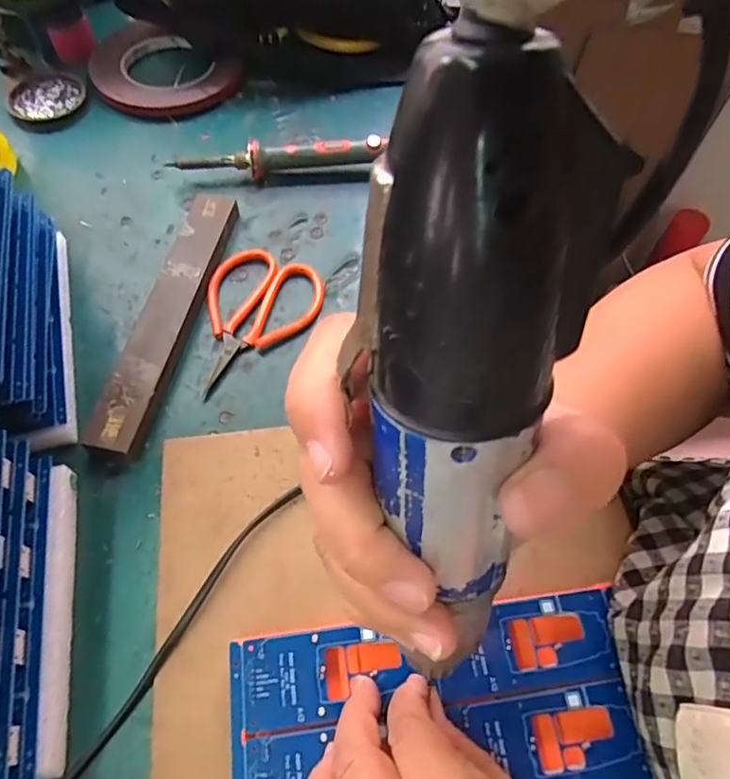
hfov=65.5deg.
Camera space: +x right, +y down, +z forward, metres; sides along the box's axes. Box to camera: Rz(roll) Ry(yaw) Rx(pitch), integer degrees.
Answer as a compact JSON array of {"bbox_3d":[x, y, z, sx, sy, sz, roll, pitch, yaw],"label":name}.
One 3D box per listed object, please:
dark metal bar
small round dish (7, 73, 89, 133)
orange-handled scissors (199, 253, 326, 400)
[{"bbox_3d":[-0.131,-0.053,0.384,0.033,0.015,0.206,10,61,4],"label":"dark metal bar"},{"bbox_3d":[-0.275,-0.251,0.490,0.064,0.011,0.074,-23,64,-14],"label":"small round dish"},{"bbox_3d":[-0.076,-0.047,0.382,0.077,0.009,0.114,16,61,8],"label":"orange-handled scissors"}]

